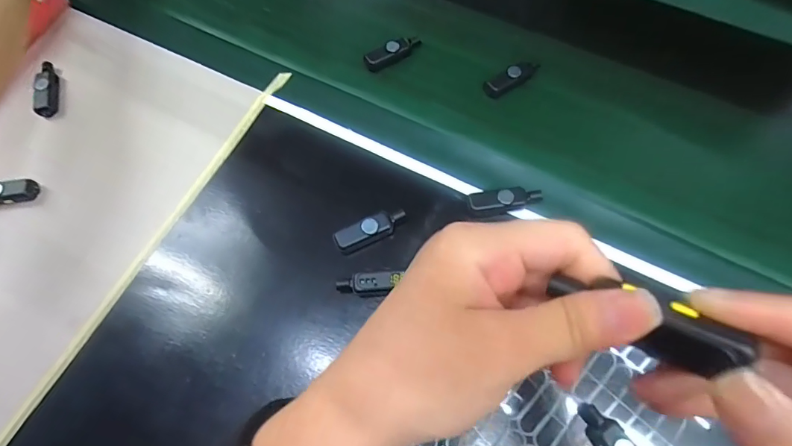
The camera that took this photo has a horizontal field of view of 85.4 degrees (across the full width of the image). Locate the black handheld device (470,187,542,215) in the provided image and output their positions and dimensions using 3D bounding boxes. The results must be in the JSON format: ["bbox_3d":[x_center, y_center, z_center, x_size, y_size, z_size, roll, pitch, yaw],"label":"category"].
[{"bbox_3d":[0.085,-0.017,0.335,0.056,0.014,0.019,-6,67,-1],"label":"black handheld device"}]

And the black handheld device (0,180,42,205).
[{"bbox_3d":[-0.331,-0.024,0.359,0.056,0.017,0.017,-9,67,-2],"label":"black handheld device"}]

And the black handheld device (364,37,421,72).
[{"bbox_3d":[-0.002,-0.162,0.411,0.057,0.014,0.017,-32,70,-11],"label":"black handheld device"}]

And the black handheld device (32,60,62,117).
[{"bbox_3d":[-0.322,-0.126,0.399,0.015,0.017,0.058,-9,67,-2],"label":"black handheld device"}]

